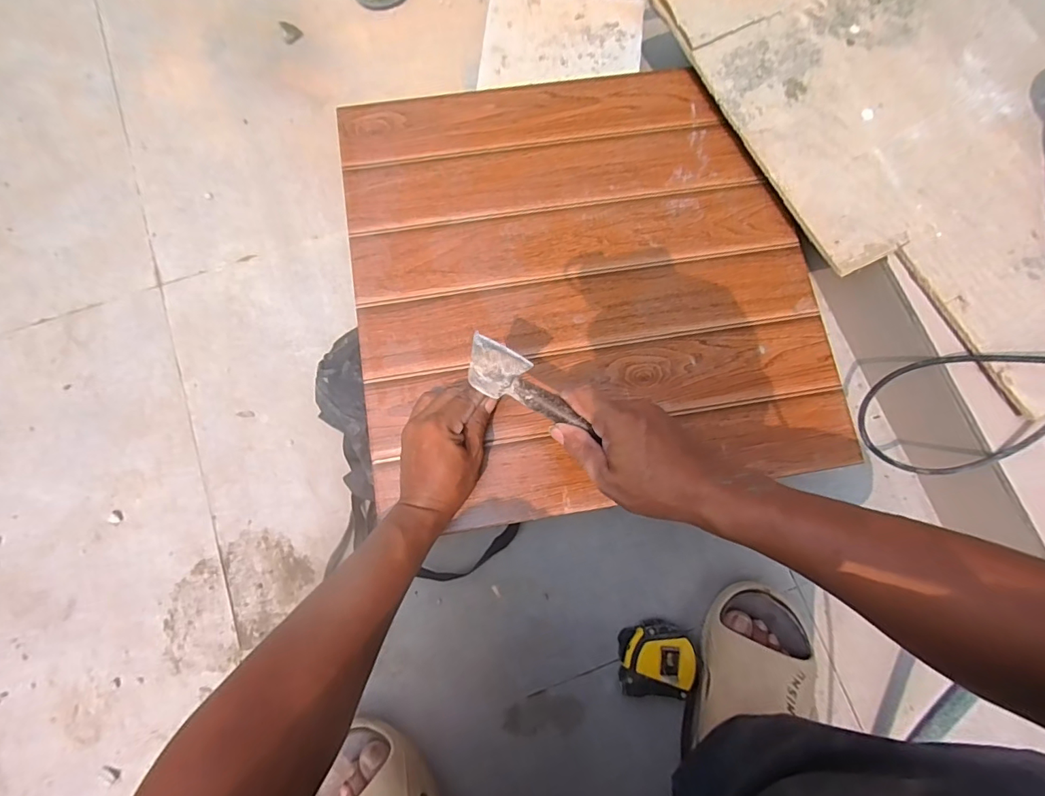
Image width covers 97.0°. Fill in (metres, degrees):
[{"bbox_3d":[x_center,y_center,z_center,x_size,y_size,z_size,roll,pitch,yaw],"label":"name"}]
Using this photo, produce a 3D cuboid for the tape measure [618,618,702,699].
[{"bbox_3d":[0.145,0.273,0.492,0.085,0.035,0.068,0,79,-1],"label":"tape measure"}]

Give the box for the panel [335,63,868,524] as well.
[{"bbox_3d":[0.066,-0.132,0.505,0.483,0.010,0.481,-9,79,-3],"label":"panel"}]

